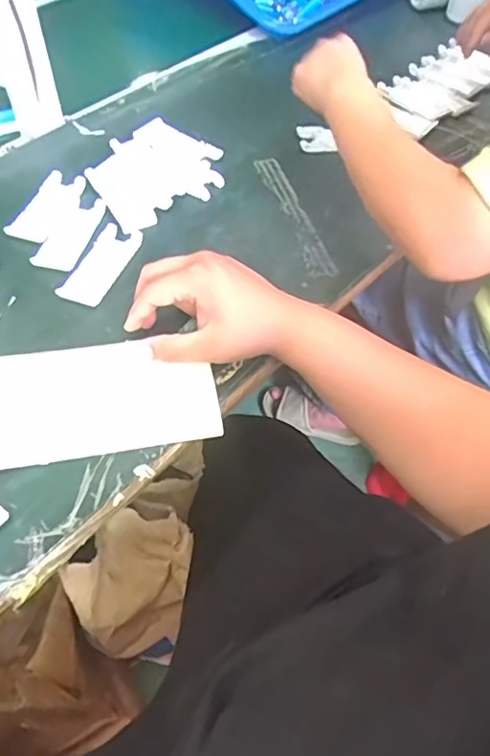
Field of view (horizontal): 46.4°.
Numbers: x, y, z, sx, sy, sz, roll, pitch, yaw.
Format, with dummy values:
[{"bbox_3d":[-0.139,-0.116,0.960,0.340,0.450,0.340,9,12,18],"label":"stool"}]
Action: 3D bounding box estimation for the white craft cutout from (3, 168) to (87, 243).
[{"bbox_3d":[-0.208,-0.182,0.607,0.050,0.004,0.105,13,53,10],"label":"white craft cutout"}]

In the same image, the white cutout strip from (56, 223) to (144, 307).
[{"bbox_3d":[-0.142,-0.112,0.562,0.045,0.010,0.100,18,54,14],"label":"white cutout strip"}]

